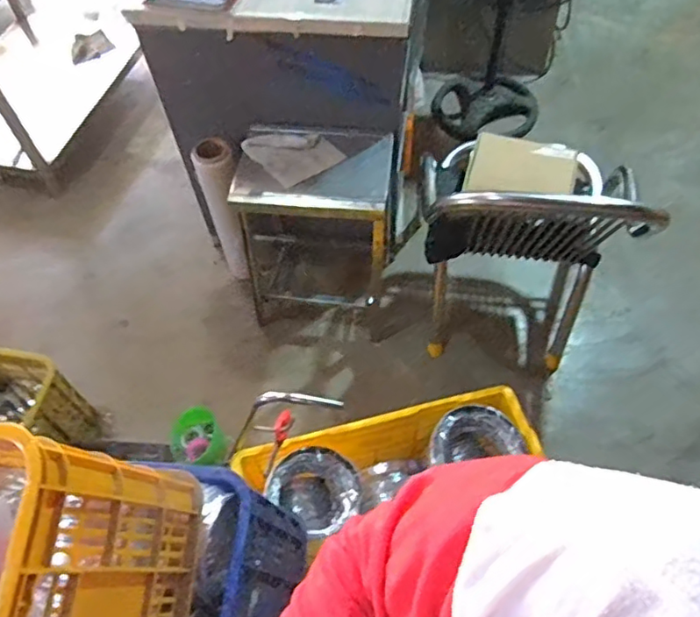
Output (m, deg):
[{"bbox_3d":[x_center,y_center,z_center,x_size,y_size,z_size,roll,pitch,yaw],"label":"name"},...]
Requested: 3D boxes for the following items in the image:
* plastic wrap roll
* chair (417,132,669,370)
[{"bbox_3d":[-0.351,-0.270,1.691,0.102,0.479,0.093,-15,57,-8],"label":"plastic wrap roll"},{"bbox_3d":[0.429,-0.197,1.494,0.508,0.710,0.490,11,58,10],"label":"chair"}]

